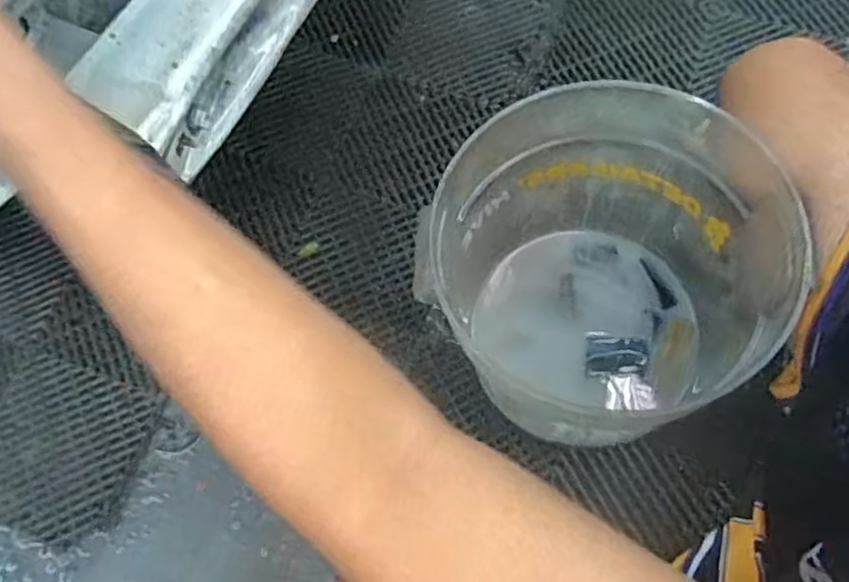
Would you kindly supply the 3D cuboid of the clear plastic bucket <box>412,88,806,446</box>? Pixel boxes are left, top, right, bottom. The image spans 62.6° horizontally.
[{"bbox_3d":[0.176,-0.026,0.716,0.308,0.255,0.290,-2,68,4],"label":"clear plastic bucket"}]

